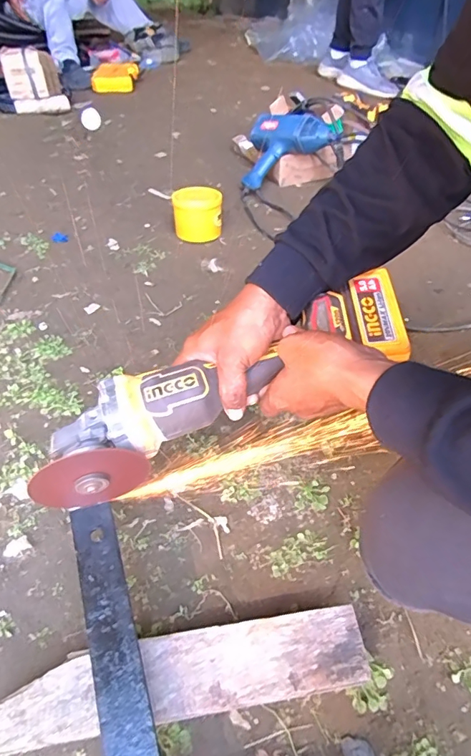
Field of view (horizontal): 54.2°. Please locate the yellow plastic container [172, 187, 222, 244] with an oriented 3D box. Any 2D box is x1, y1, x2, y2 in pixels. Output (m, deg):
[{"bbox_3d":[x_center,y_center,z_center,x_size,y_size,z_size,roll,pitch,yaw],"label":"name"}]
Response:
[{"bbox_3d":[-0.088,-0.380,1.078,0.111,0.099,0.091,-4,43,-5],"label":"yellow plastic container"}]

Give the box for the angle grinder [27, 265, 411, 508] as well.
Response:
[{"bbox_3d":[-0.006,0.016,0.432,0.369,0.082,0.097,-28,48,-6],"label":"angle grinder"}]

